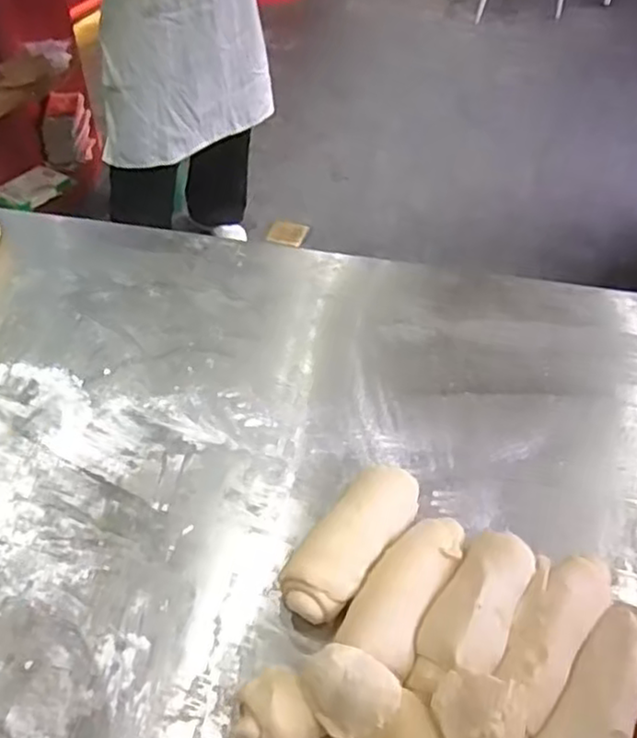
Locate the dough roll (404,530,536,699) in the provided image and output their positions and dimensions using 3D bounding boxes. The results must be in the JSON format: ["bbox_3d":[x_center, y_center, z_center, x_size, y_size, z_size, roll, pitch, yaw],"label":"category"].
[{"bbox_3d":[0.109,0.172,0.491,0.053,0.048,0.130,22,48,20],"label":"dough roll"}]

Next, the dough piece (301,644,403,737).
[{"bbox_3d":[0.019,0.196,0.428,0.042,0.028,0.057,-27,50,-23],"label":"dough piece"}]

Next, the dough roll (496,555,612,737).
[{"bbox_3d":[0.160,0.184,0.485,0.052,0.047,0.144,24,49,21],"label":"dough roll"}]

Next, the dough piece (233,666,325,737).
[{"bbox_3d":[-0.030,0.219,0.443,0.048,0.038,0.051,1,45,-1],"label":"dough piece"}]

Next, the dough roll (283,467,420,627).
[{"bbox_3d":[0.028,0.128,0.532,0.058,0.043,0.145,28,50,24],"label":"dough roll"}]

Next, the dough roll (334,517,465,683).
[{"bbox_3d":[0.060,0.160,0.506,0.057,0.040,0.124,22,48,19],"label":"dough roll"}]

